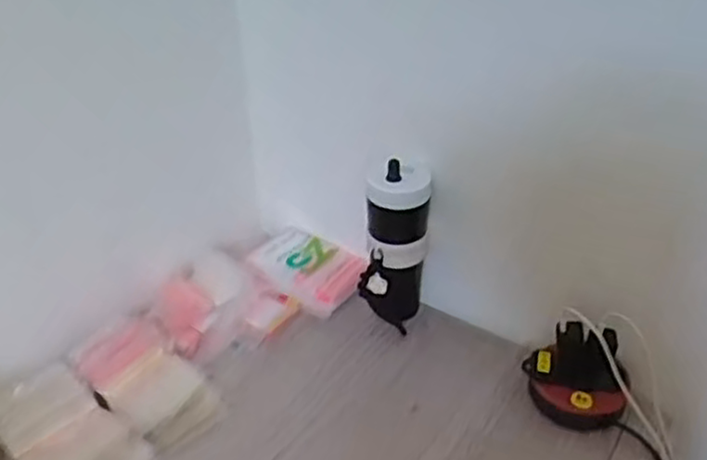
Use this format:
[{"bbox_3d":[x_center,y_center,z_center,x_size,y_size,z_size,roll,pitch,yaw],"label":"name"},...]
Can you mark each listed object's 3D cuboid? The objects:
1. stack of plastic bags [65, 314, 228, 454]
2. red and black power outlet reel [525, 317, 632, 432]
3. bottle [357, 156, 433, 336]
[{"bbox_3d":[-0.255,0.187,0.922,0.184,0.073,0.115,26,43,32],"label":"stack of plastic bags"},{"bbox_3d":[0.275,0.173,0.896,0.119,0.115,0.086,3,36,5],"label":"red and black power outlet reel"},{"bbox_3d":[0.055,0.025,1.005,0.083,0.233,0.070,10,37,14],"label":"bottle"}]

